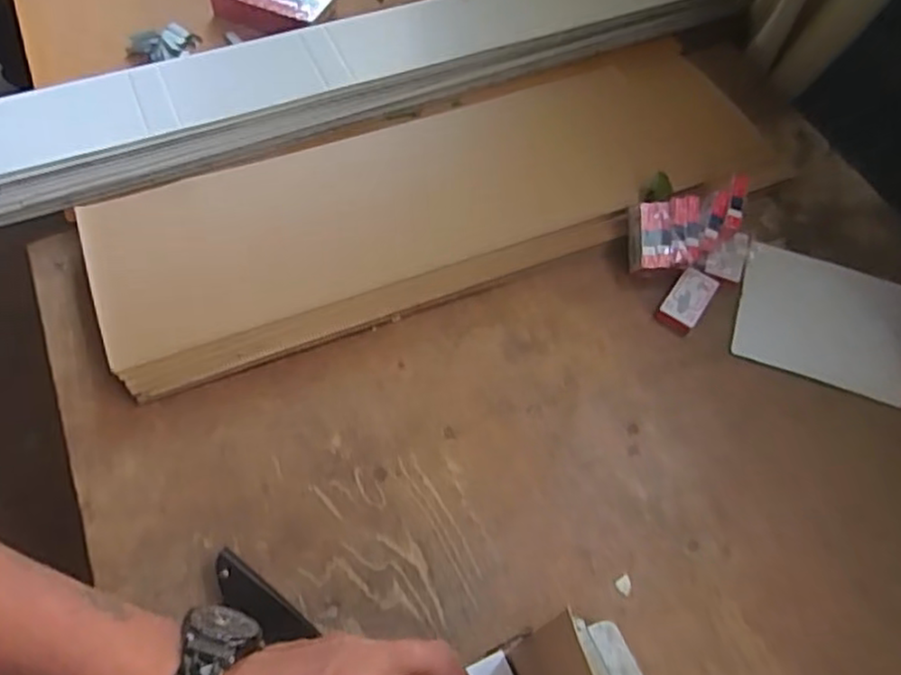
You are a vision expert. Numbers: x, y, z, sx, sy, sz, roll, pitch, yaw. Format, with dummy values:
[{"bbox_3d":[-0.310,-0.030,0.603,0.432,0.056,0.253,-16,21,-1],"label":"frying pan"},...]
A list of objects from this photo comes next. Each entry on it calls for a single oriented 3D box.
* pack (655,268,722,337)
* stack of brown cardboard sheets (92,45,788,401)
[{"bbox_3d":[0.244,-0.038,0.717,0.039,0.021,0.072,33,65,15],"label":"pack"},{"bbox_3d":[0.006,-0.161,0.755,0.746,0.035,0.238,-22,64,-14],"label":"stack of brown cardboard sheets"}]

